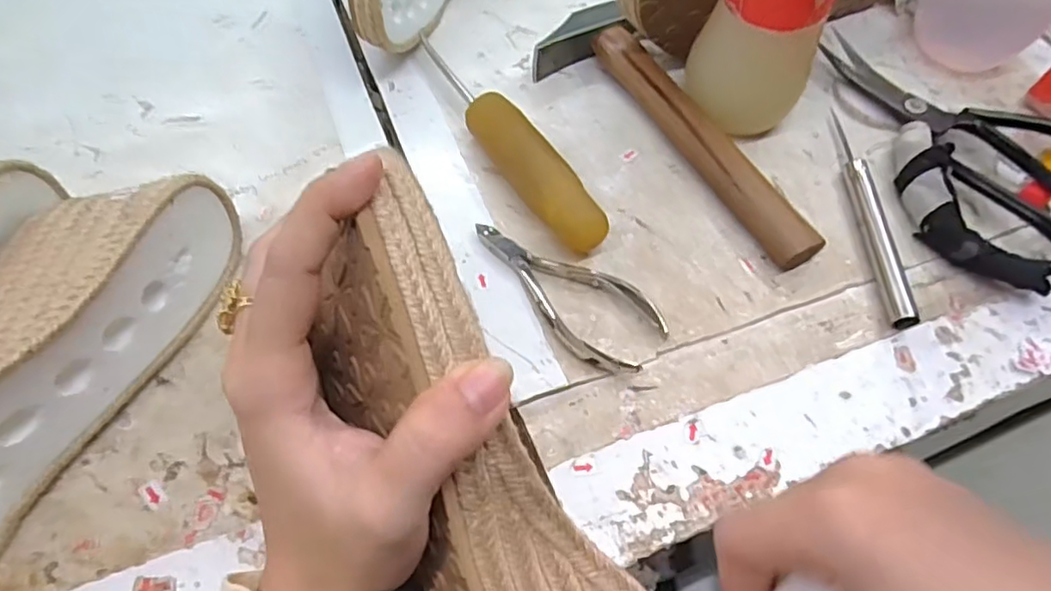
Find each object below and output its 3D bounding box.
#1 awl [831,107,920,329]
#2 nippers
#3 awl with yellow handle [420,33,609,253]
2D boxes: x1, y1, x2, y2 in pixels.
[{"bbox_3d":[0.179,-0.047,0.332,0.011,0.013,0.142,3,59,-2],"label":"awl"},{"bbox_3d":[0.019,-0.004,0.298,0.043,0.009,0.100,-39,69,-23],"label":"nippers"},{"bbox_3d":[-0.008,-0.081,0.334,0.028,0.027,0.151,-24,64,-16],"label":"awl with yellow handle"}]

